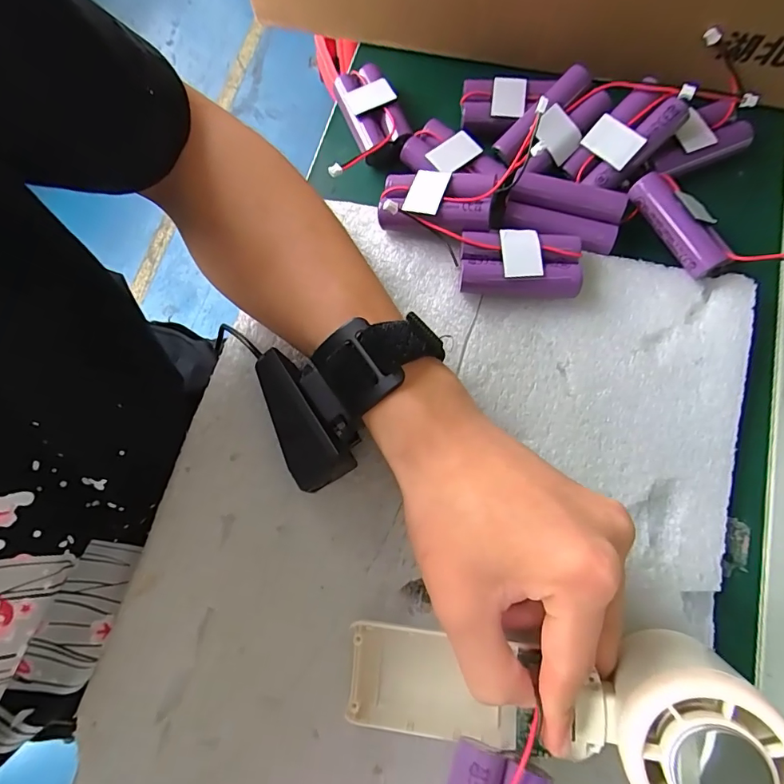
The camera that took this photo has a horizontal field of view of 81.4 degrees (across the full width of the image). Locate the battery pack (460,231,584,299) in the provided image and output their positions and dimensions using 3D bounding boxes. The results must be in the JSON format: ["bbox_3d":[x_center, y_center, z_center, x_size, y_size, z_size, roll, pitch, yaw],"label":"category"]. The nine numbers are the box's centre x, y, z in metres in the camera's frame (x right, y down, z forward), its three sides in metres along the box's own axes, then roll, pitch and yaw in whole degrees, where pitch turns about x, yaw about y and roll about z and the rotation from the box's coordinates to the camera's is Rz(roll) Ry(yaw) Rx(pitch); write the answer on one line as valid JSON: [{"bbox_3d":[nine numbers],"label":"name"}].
[{"bbox_3d":[0.073,-0.072,0.256,0.066,0.024,0.033,3,74,4],"label":"battery pack"}]

